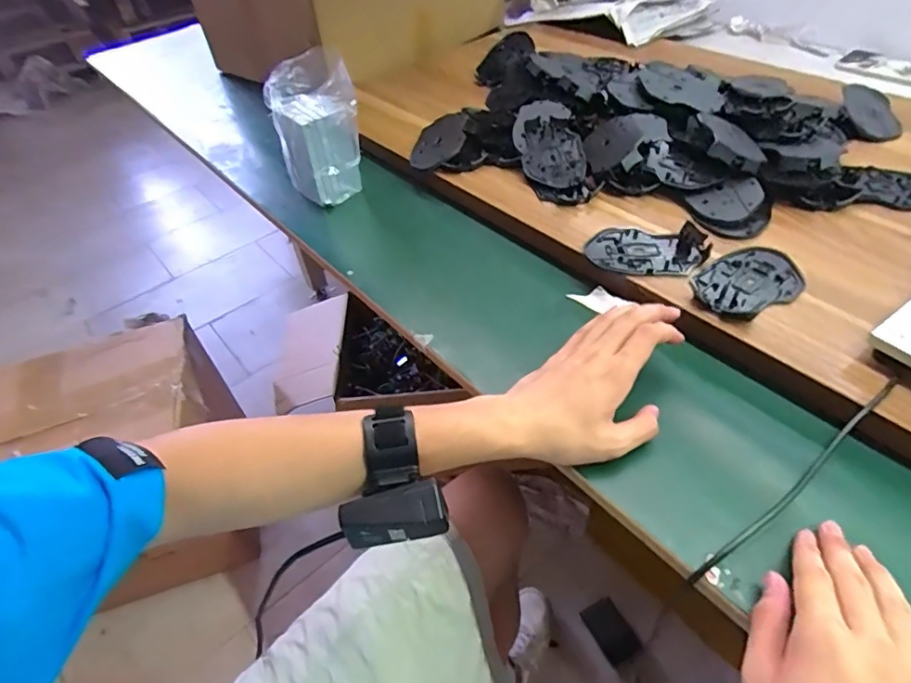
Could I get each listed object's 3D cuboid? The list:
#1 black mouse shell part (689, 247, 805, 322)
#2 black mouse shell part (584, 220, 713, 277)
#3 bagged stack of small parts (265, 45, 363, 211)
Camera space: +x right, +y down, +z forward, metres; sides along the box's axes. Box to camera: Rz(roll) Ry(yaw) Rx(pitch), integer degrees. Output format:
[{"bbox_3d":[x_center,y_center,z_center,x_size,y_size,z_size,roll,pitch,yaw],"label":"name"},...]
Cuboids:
[{"bbox_3d":[0.271,-0.056,0.494,0.111,0.008,0.073,-22,48,-15],"label":"black mouse shell part"},{"bbox_3d":[0.191,-0.093,0.531,0.114,0.008,0.069,2,47,8],"label":"black mouse shell part"},{"bbox_3d":[-0.166,-0.255,0.648,0.098,0.144,0.084,-15,47,-9],"label":"bagged stack of small parts"}]

